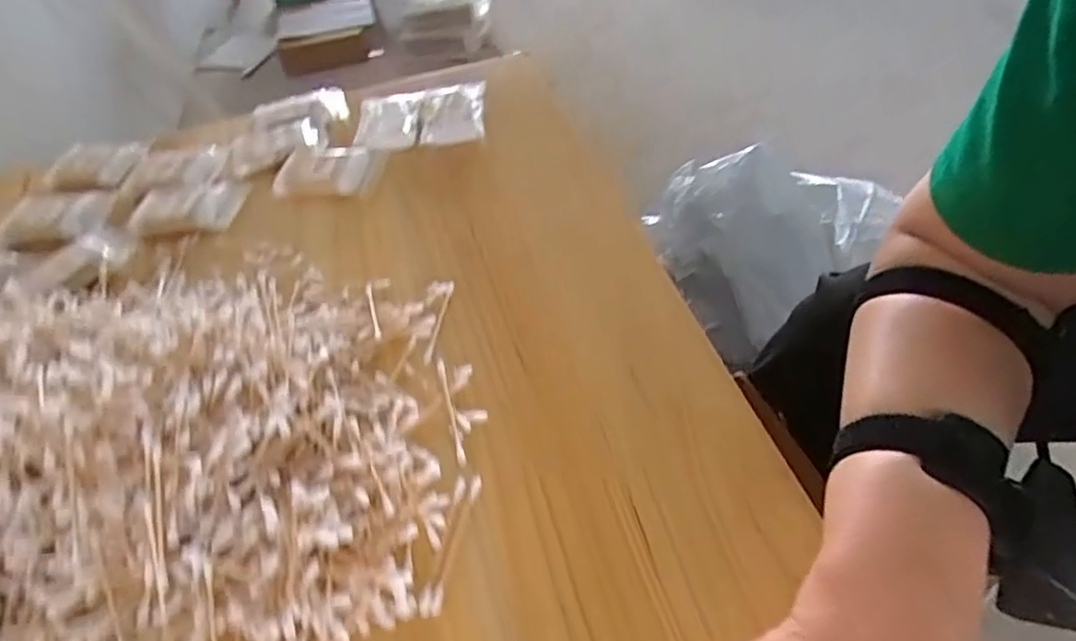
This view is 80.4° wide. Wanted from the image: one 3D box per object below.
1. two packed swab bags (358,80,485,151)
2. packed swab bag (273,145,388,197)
[{"bbox_3d":[-0.116,-0.206,0.643,0.125,0.016,0.095,-9,46,0],"label":"two packed swab bags"},{"bbox_3d":[-0.189,-0.139,0.584,0.083,0.018,0.068,0,47,8],"label":"packed swab bag"}]

